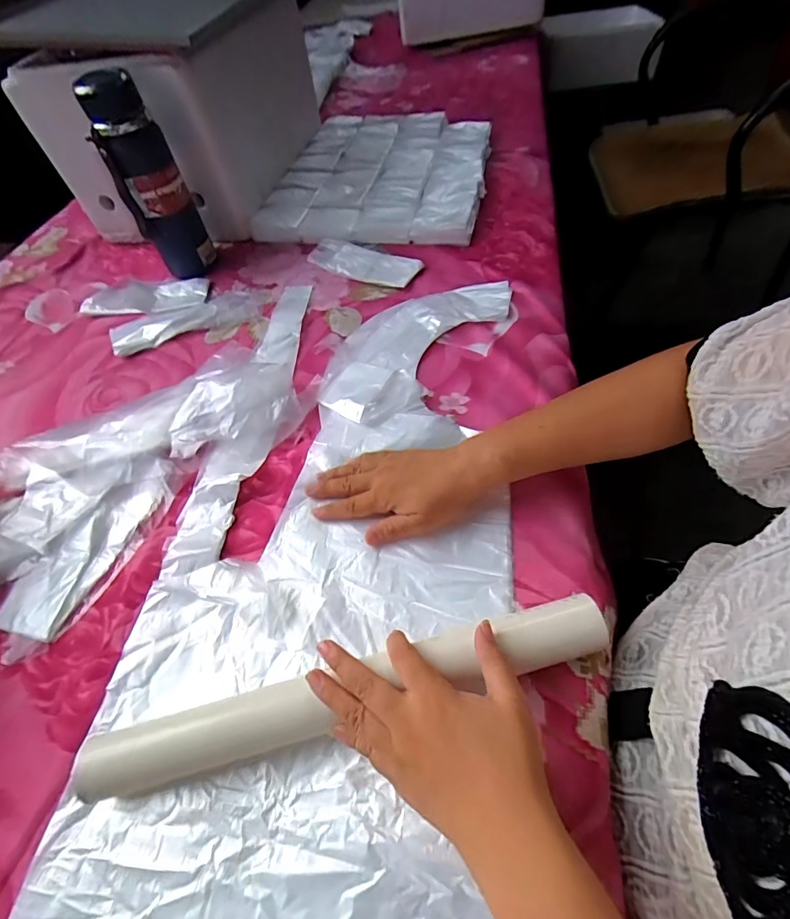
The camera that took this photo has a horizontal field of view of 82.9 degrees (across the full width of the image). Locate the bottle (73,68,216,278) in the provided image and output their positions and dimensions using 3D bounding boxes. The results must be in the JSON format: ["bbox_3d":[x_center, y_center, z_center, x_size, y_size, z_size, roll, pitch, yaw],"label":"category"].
[{"bbox_3d":[-0.318,-0.358,0.592,0.081,0.236,0.062,-27,56,-14],"label":"bottle"}]

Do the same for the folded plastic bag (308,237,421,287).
[{"bbox_3d":[-0.048,-0.281,0.637,0.169,0.010,0.062,26,77,20],"label":"folded plastic bag"}]

